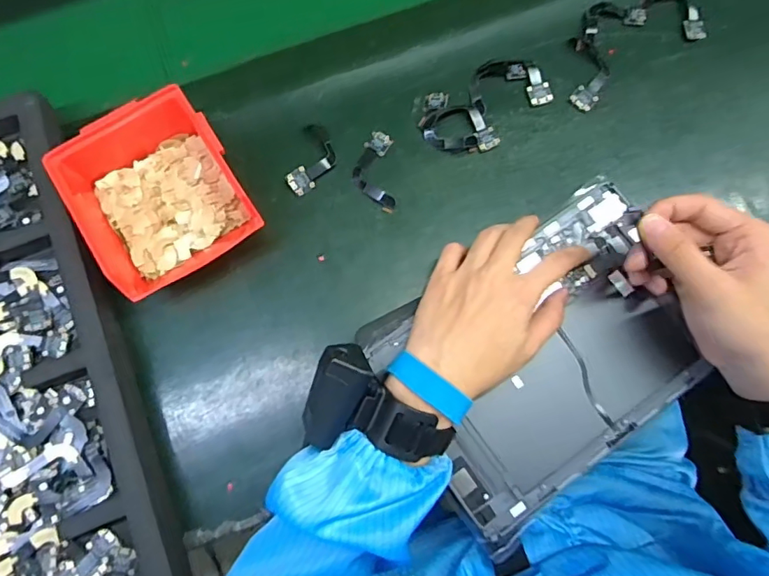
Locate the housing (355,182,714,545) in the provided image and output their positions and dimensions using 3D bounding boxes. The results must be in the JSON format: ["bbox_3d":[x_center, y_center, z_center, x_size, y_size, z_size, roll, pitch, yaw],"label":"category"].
[{"bbox_3d":[0.127,0.048,0.399,0.239,0.014,0.176,-31,77,-6],"label":"housing"}]

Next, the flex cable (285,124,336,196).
[{"bbox_3d":[-0.064,-0.115,0.460,0.034,0.006,0.067,17,77,6],"label":"flex cable"}]

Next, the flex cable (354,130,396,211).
[{"bbox_3d":[-0.010,-0.105,0.461,0.035,0.004,0.077,-2,75,1],"label":"flex cable"}]

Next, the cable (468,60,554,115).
[{"bbox_3d":[0.114,-0.191,0.477,0.075,0.010,0.052,-13,75,-2],"label":"cable"}]

